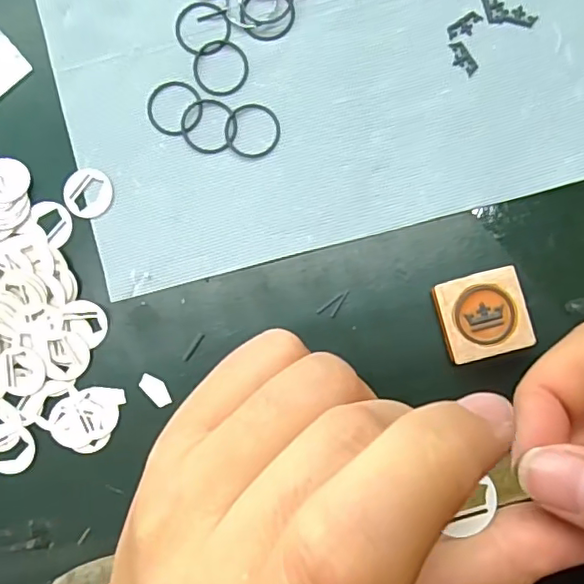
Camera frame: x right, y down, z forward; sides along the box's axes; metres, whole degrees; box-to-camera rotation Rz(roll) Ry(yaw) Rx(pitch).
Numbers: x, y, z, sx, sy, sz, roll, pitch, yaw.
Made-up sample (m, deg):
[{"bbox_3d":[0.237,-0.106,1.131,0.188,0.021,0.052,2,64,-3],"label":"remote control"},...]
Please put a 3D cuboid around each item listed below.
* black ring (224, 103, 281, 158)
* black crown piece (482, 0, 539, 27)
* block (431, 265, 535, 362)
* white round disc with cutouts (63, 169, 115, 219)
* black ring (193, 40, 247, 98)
[{"bbox_3d":[-0.015,-0.060,0.214,0.020,0.004,0.021,0,87,2],"label":"black ring"},{"bbox_3d":[0.080,-0.104,0.214,0.022,0.004,0.010,34,89,3],"label":"black crown piece"},{"bbox_3d":[0.068,0.008,0.207,0.030,0.007,0.029,-15,87,1],"label":"block"},{"bbox_3d":[-0.076,-0.037,0.214,0.018,0.004,0.018,0,87,2],"label":"white round disc with cutouts"},{"bbox_3d":[-0.027,-0.084,0.215,0.020,0.004,0.021,0,87,2],"label":"black ring"}]

